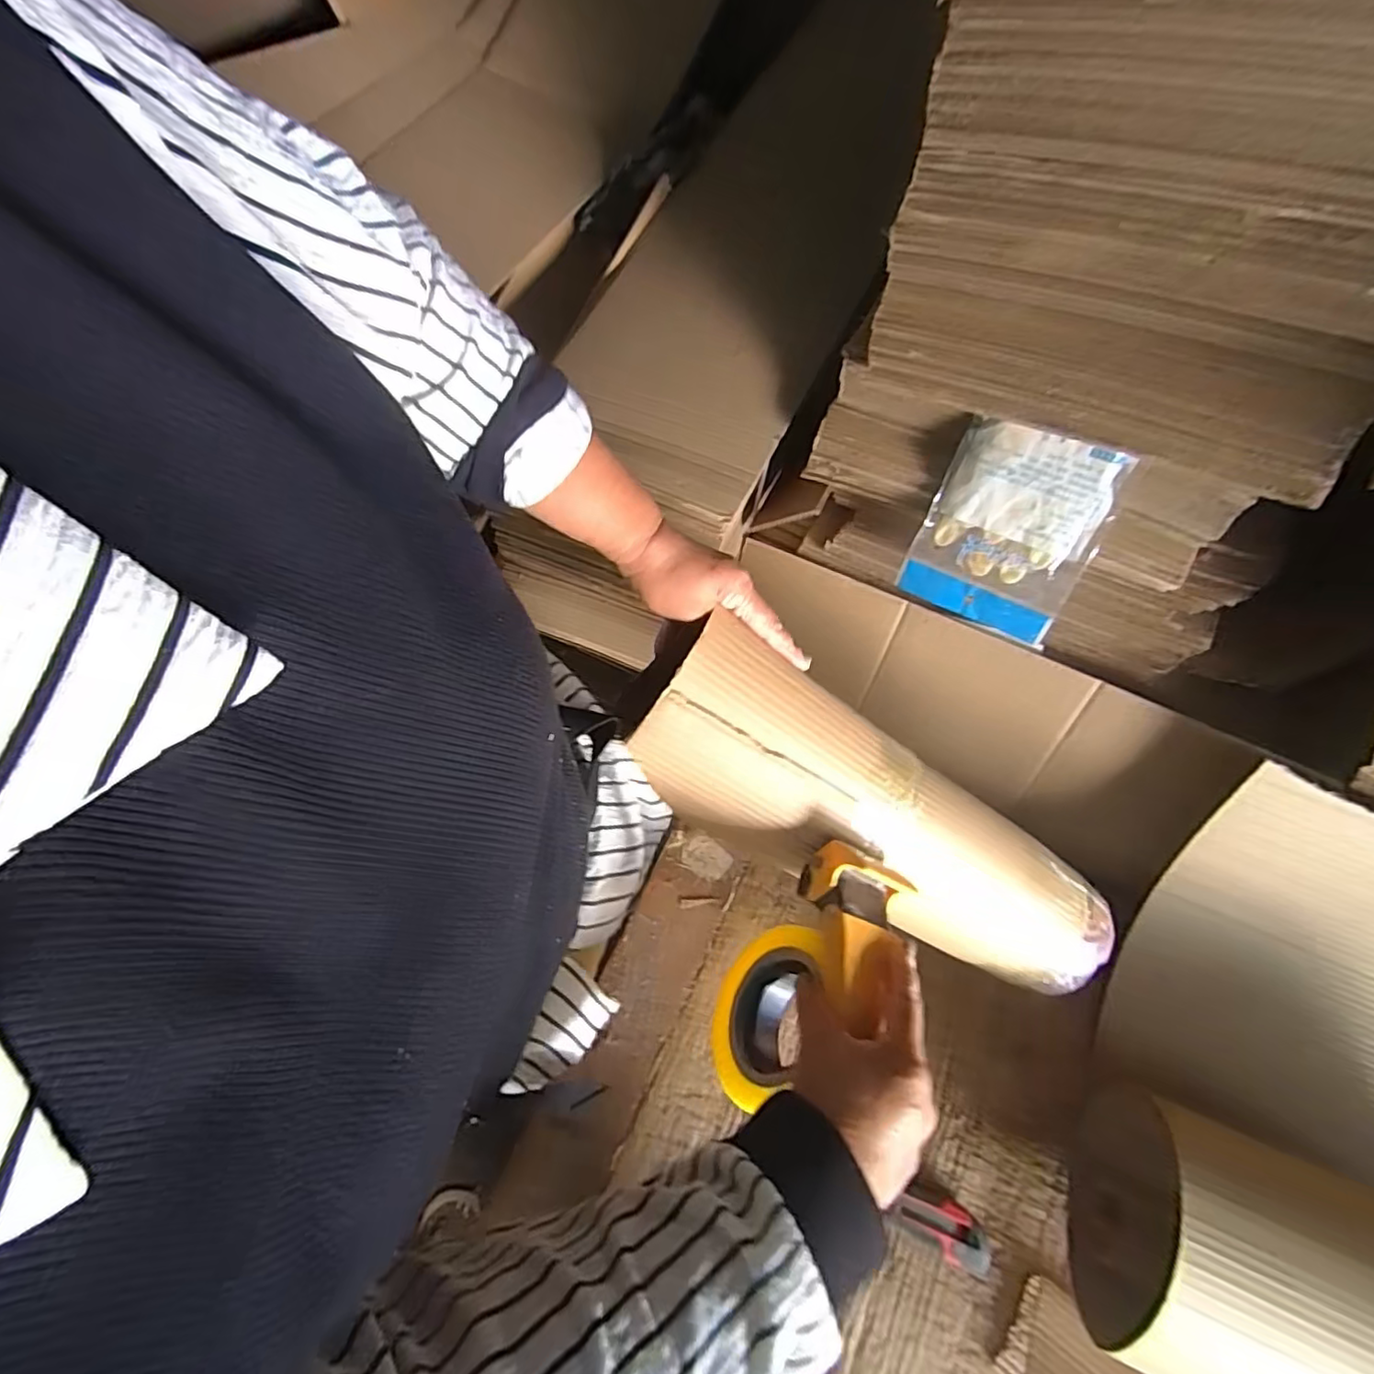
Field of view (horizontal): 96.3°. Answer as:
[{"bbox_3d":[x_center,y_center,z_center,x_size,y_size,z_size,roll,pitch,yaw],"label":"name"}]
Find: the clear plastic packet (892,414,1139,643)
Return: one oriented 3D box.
[{"bbox_3d":[0.281,-0.135,0.543,0.136,0.169,0.017,28,39,20],"label":"clear plastic packet"}]

